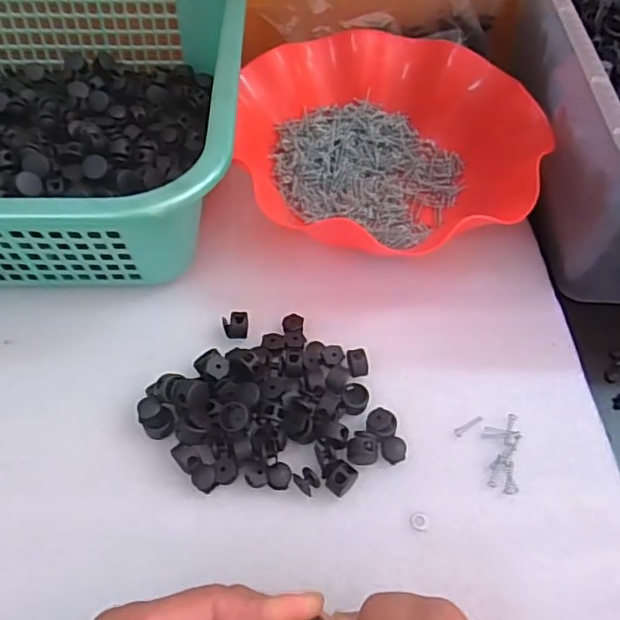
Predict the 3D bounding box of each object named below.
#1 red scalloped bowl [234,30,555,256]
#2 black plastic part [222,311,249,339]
[{"bbox_3d":[0.052,-0.125,0.433,0.190,0.064,0.197,1,55,-2],"label":"red scalloped bowl"},{"bbox_3d":[-0.046,0.009,0.362,0.016,0.012,0.014,-4,55,-6],"label":"black plastic part"}]

